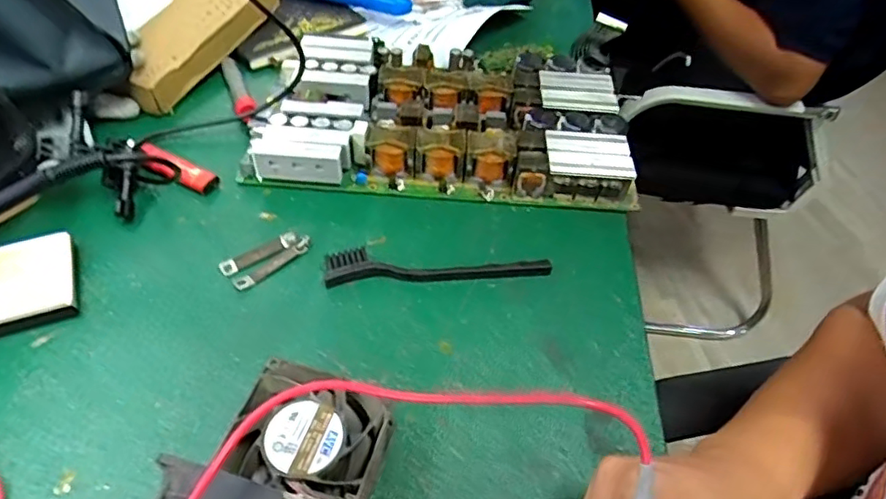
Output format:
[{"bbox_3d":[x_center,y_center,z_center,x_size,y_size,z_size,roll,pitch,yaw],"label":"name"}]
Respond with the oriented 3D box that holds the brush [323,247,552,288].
[{"bbox_3d":[-0.004,0.010,0.443,0.166,0.015,0.028,-1,49,-8],"label":"brush"}]

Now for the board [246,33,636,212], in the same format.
[{"bbox_3d":[0.004,-0.142,0.558,0.317,0.044,0.229,5,49,-1],"label":"board"}]

